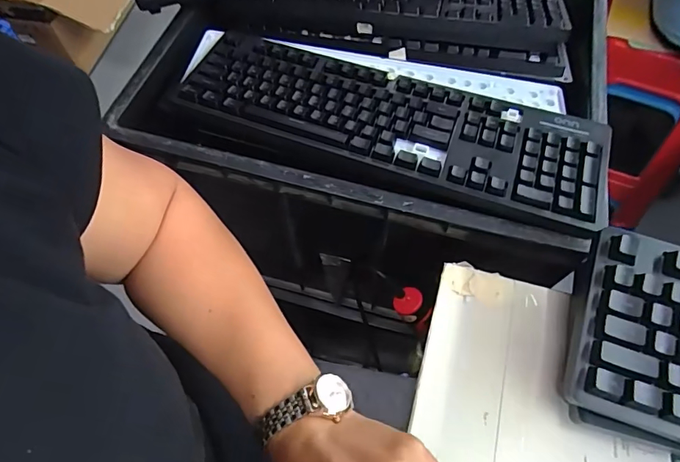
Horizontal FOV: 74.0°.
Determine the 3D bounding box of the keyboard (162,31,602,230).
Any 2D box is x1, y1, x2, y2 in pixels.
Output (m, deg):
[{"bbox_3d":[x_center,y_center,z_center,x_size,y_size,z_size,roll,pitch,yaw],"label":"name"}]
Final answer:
[{"bbox_3d":[0.053,-0.111,0.480,0.434,0.047,0.137,18,61,11],"label":"keyboard"}]

